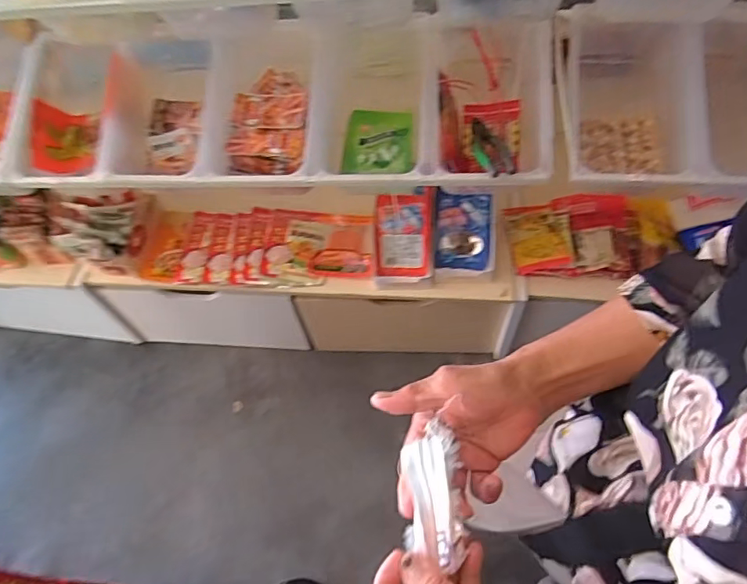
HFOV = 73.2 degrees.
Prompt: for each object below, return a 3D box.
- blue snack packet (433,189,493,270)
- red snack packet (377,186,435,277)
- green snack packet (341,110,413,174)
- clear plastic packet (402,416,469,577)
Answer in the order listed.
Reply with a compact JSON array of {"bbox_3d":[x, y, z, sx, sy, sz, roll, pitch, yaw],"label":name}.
[{"bbox_3d":[0.195,-0.133,1.100,0.112,0.018,0.161,2,95,5],"label":"blue snack packet"},{"bbox_3d":[0.067,-0.128,1.083,0.123,0.028,0.186,1,98,8],"label":"red snack packet"},{"bbox_3d":[0.008,-0.291,0.979,0.134,0.025,0.121,-1,85,3],"label":"green snack packet"},{"bbox_3d":[0.040,0.136,0.343,0.038,0.021,0.086,-2,71,4],"label":"clear plastic packet"}]

